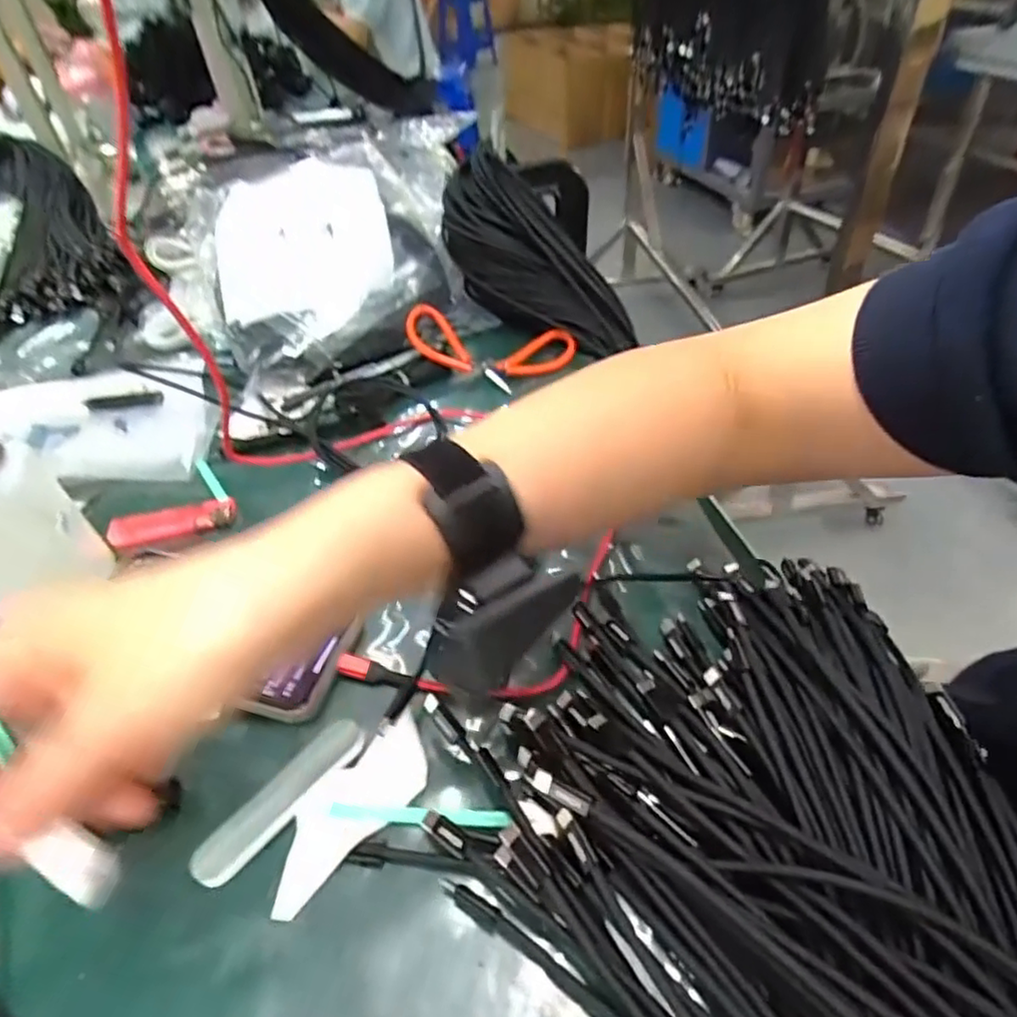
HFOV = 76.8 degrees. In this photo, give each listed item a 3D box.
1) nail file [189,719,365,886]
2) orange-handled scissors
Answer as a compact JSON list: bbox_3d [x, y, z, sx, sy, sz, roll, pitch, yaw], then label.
[{"bbox_3d":[-0.102,0.132,0.293,0.022,0.005,0.085,28,52,31],"label":"nail file"},{"bbox_3d":[-0.018,-0.136,0.545,0.144,0.025,0.064,12,44,0],"label":"orange-handled scissors"}]

